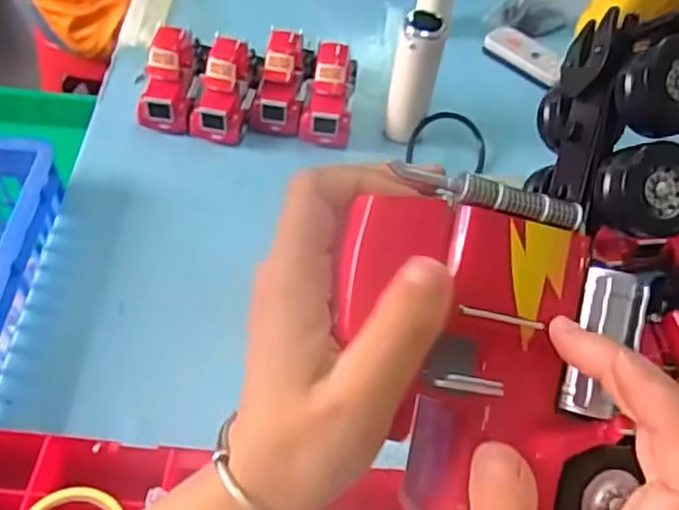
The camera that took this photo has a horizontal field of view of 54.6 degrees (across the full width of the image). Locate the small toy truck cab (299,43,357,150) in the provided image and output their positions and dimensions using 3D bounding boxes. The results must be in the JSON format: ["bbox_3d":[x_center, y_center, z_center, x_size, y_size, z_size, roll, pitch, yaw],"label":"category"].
[{"bbox_3d":[-0.013,-0.256,1.011,0.077,0.102,0.167,6,53,0],"label":"small toy truck cab"}]

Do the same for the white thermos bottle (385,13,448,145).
[{"bbox_3d":[0.108,-0.246,0.972,0.064,0.219,0.060,14,53,6],"label":"white thermos bottle"}]

